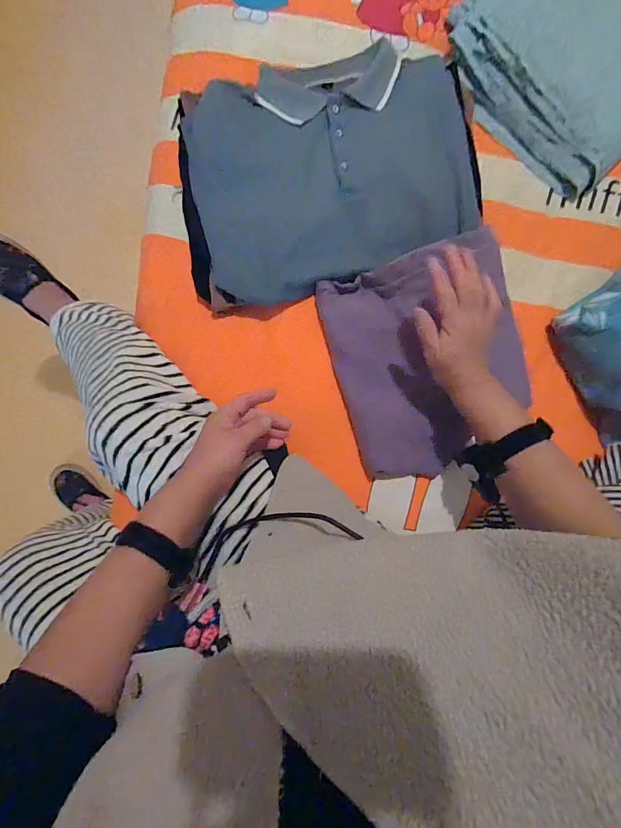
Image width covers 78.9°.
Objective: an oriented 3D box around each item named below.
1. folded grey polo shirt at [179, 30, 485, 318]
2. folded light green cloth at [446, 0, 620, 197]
[{"bbox_3d":[0.024,-0.341,0.528,0.449,0.045,0.322,-18,86,-5],"label":"folded grey polo shirt"},{"bbox_3d":[0.399,-0.553,0.571,0.325,0.076,0.318,42,84,1],"label":"folded light green cloth"}]

